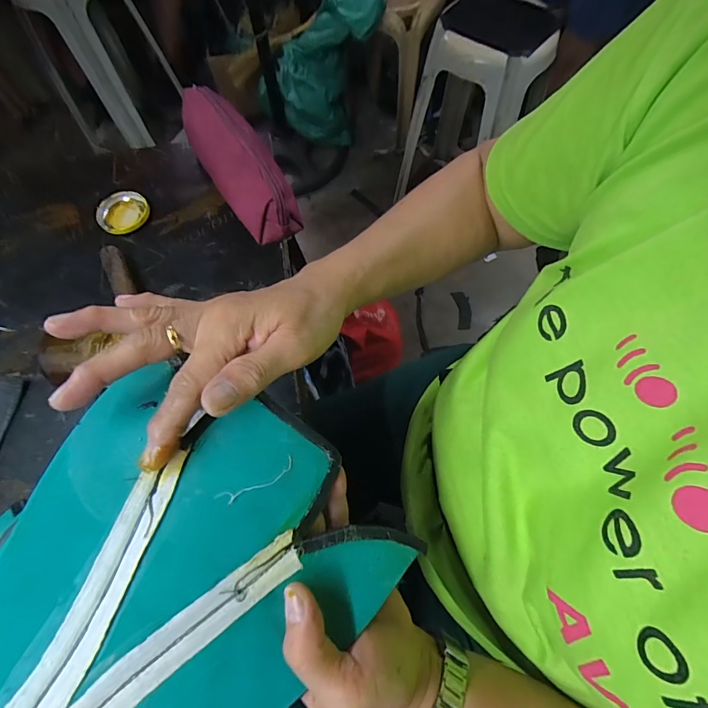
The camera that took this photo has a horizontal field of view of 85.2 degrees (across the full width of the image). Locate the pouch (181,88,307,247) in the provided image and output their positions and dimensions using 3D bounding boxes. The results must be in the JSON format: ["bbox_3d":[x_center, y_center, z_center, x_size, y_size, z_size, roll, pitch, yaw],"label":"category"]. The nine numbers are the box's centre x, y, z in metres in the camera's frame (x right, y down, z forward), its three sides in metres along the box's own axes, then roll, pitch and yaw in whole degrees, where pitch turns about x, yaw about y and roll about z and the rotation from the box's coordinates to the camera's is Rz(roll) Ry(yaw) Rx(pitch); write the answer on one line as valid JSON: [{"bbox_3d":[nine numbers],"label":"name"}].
[{"bbox_3d":[-0.137,-0.227,0.452,0.067,0.064,0.210,-32,69,-10],"label":"pouch"}]

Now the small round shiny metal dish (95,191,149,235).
[{"bbox_3d":[-0.277,-0.170,0.460,0.056,0.009,0.056,-1,67,2],"label":"small round shiny metal dish"}]

